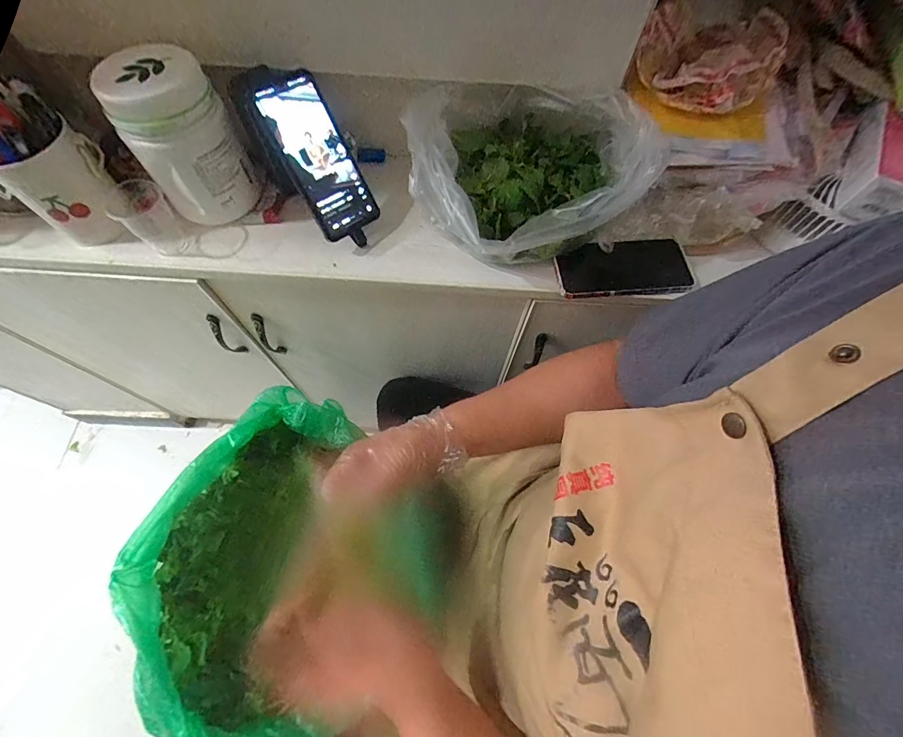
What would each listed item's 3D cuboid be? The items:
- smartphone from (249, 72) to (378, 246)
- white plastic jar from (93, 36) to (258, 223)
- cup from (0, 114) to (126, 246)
[{"bbox_3d":[-0.147,-0.235,0.463,0.075,0.161,0.013,-32,28,-14],"label":"smartphone"},{"bbox_3d":[-0.293,-0.246,0.466,0.107,0.166,0.086,-33,71,-14],"label":"white plastic jar"},{"bbox_3d":[-0.434,-0.209,0.464,0.084,0.099,0.083,1,67,-1],"label":"cup"}]

